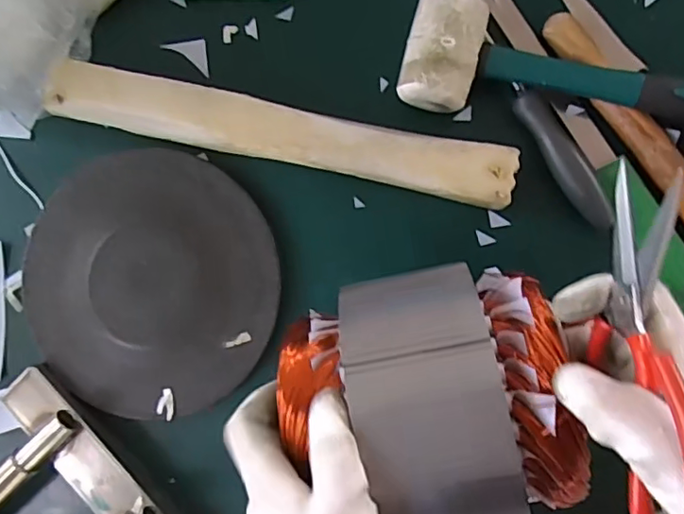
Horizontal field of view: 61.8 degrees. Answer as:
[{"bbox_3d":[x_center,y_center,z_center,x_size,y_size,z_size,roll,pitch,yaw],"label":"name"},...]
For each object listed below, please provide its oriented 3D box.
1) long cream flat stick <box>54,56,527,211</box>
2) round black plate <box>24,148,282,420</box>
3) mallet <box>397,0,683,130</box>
[{"bbox_3d":[-0.046,-0.087,0.392,0.322,0.014,0.040,13,101,7],"label":"long cream flat stick"},{"bbox_3d":[-0.144,0.019,0.427,0.191,0.009,0.189,0,88,9],"label":"round black plate"},{"bbox_3d":[0.181,-0.110,0.362,0.281,0.046,0.070,11,90,9],"label":"mallet"}]

